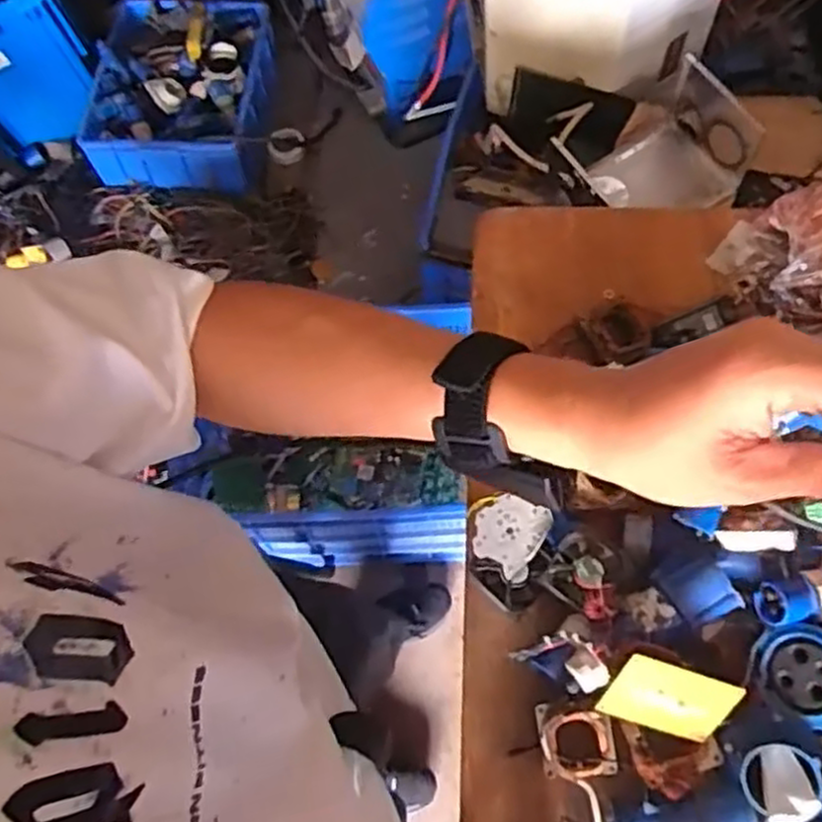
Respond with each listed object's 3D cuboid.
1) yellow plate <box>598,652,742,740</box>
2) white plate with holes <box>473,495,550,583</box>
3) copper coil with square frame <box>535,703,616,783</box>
[{"bbox_3d":[0.250,0.279,0.716,0.121,0.009,0.075,22,112,-9],"label":"yellow plate"},{"bbox_3d":[0.114,0.140,0.858,0.087,0.009,0.091,-3,108,-9],"label":"white plate with holes"},{"bbox_3d":[0.172,0.344,0.774,0.076,0.054,0.074,-5,65,0],"label":"copper coil with square frame"}]

